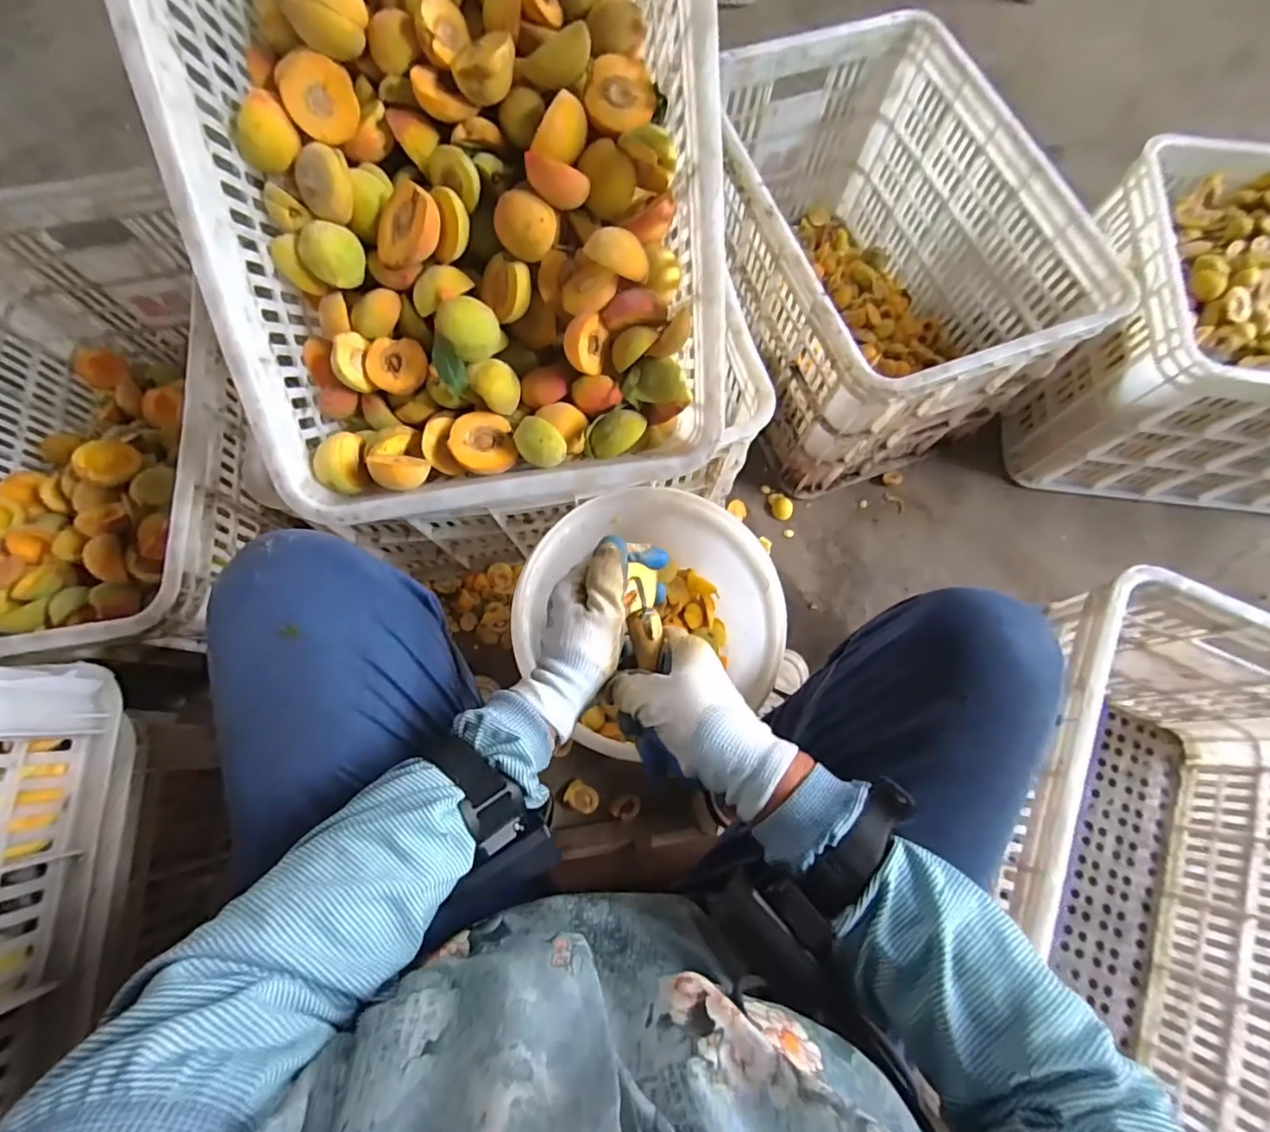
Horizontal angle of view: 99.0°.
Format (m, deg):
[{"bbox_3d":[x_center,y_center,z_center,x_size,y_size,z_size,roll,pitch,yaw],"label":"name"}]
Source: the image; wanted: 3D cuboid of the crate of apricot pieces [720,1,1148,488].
[{"bbox_3d":[0.305,-0.410,0.773,0.338,0.304,0.503,-20,74,-8],"label":"crate of apricot pieces"}]

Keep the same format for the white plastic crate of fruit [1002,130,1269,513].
[{"bbox_3d":[0.842,-0.292,0.750,0.507,0.305,0.352,9,72,1],"label":"white plastic crate of fruit"}]

